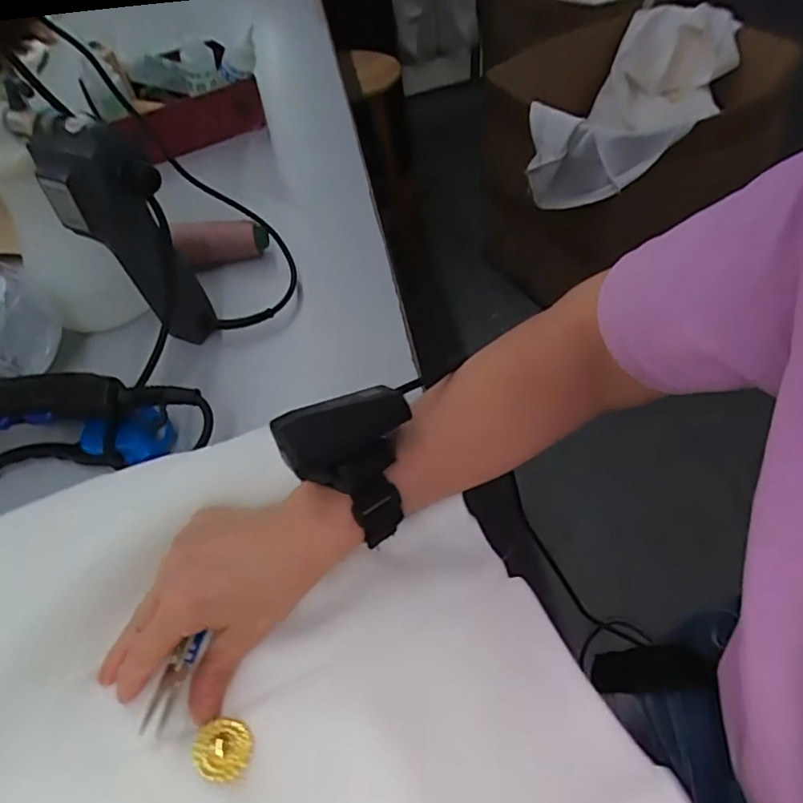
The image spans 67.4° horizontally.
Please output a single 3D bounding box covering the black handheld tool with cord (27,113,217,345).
[{"bbox_3d":[-0.220,-0.128,0.487,0.075,0.184,0.066,-29,49,-19],"label":"black handheld tool with cord"}]

